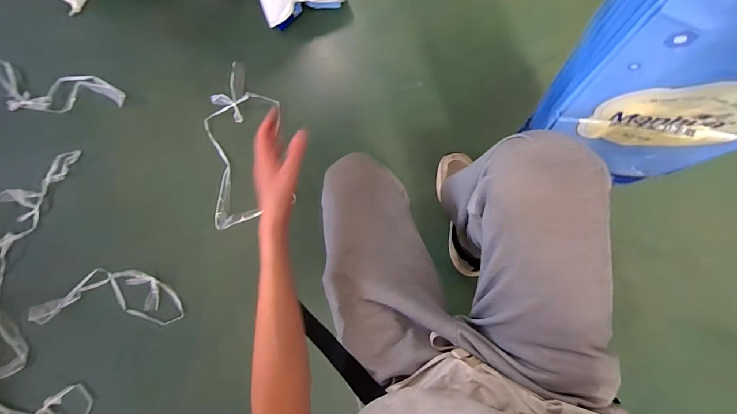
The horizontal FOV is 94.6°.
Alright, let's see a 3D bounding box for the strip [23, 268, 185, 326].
[{"bbox_3d":[-0.688,0.236,0.898,0.406,0.045,0.145,0,87,3],"label":"strip"}]

